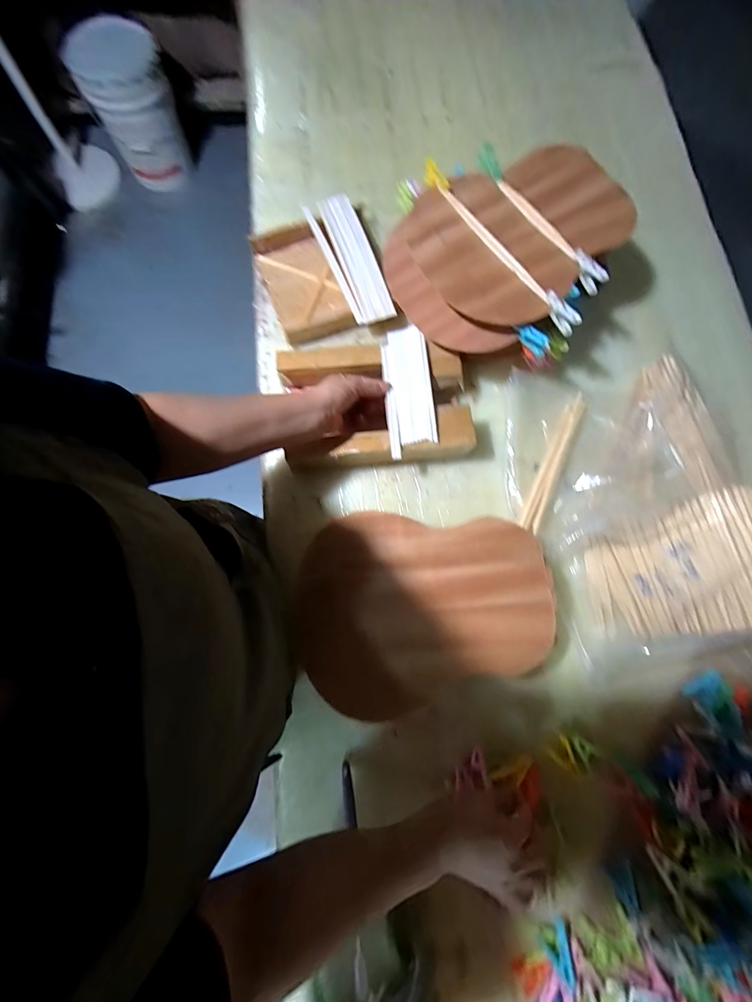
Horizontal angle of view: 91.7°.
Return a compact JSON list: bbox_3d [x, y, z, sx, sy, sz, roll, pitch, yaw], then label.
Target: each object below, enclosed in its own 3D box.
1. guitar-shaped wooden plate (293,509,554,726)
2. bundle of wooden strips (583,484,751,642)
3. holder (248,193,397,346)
[{"bbox_3d":[0.063,0.130,0.466,0.316,0.008,0.234,-8,79,-2],"label":"guitar-shaped wooden plate"},{"bbox_3d":[0.430,0.081,0.473,0.280,0.052,0.177,-15,75,26],"label":"bundle of wooden strips"},{"bbox_3d":[-0.088,-0.377,0.625,0.190,0.065,0.233,-21,80,-7],"label":"holder"}]

